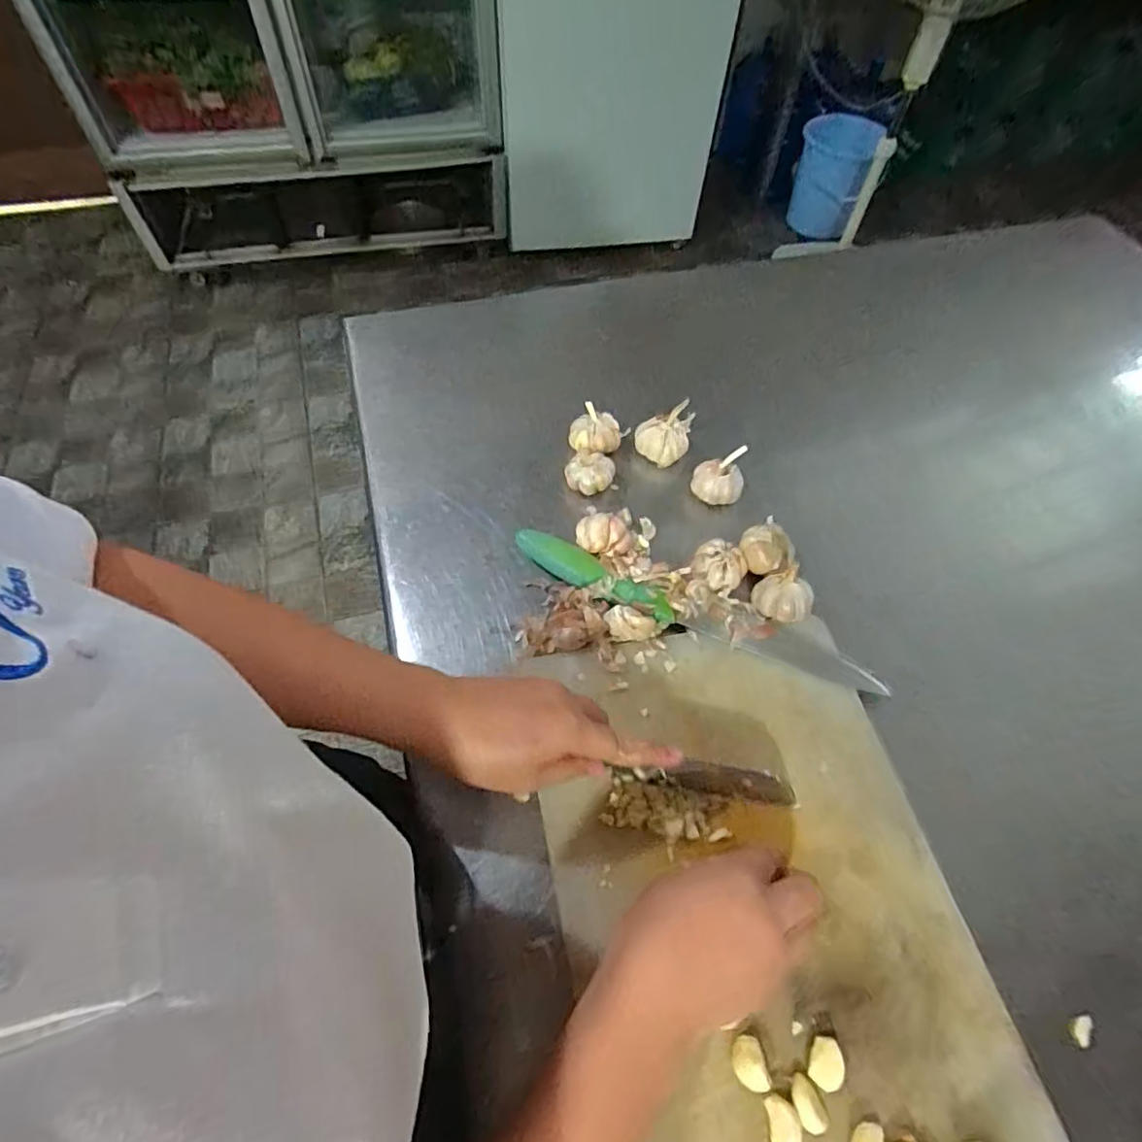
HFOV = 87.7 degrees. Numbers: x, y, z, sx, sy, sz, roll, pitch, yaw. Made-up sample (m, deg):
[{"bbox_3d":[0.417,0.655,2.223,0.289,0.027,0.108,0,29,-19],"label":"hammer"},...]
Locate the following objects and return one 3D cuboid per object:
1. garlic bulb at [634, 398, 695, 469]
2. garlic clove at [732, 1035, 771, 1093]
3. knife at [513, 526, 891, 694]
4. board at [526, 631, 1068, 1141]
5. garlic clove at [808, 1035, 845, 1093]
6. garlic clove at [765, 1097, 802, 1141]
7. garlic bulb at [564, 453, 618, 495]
[{"bbox_3d":[0.087,-0.127,0.558,0.048,0.057,0.046,1,58,-2],"label":"garlic bulb"},{"bbox_3d":[0.096,0.268,0.323,0.017,0.011,0.023,-6,59,-7],"label":"garlic clove"},{"bbox_3d":[0.097,0.033,0.471,0.305,0.019,0.035,21,60,10],"label":"knife"},{"bbox_3d":[0.122,0.219,0.362,0.245,0.017,0.392,-9,59,-8],"label":"board"},{"bbox_3d":[0.140,0.271,0.327,0.016,0.010,0.024,33,62,16],"label":"garlic clove"},{"bbox_3d":[0.111,0.290,0.311,0.016,0.010,0.022,2,58,-2],"label":"garlic clove"},{"bbox_3d":[0.018,-0.088,0.542,0.045,0.027,0.040,11,58,3],"label":"garlic bulb"}]

